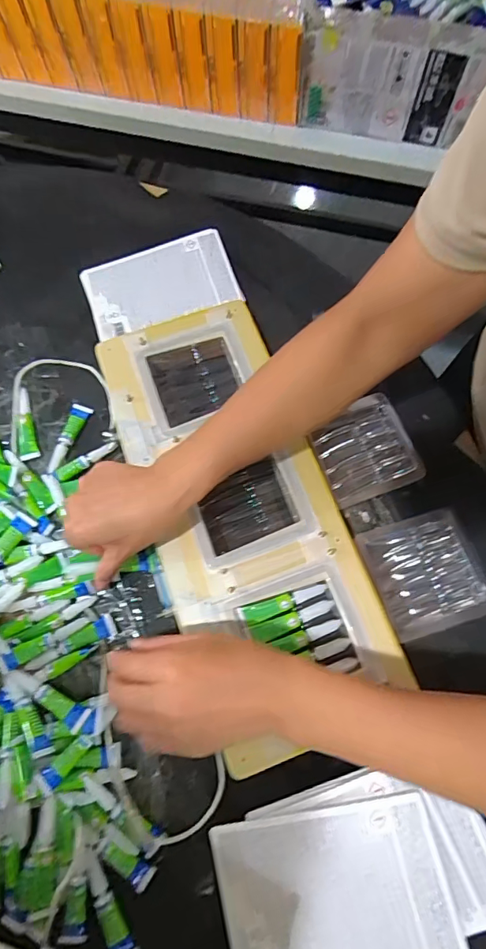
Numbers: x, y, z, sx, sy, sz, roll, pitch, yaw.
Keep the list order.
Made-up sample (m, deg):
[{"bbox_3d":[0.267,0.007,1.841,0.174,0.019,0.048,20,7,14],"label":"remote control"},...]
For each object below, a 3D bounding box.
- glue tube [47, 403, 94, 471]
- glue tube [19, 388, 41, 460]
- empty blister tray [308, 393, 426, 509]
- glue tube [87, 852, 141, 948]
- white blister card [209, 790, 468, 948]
[{"bbox_3d":[-0.183,-0.039,0.497,0.021,0.010,0.080,11,72,5],"label":"glue tube"},{"bbox_3d":[-0.234,-0.053,0.506,0.019,0.007,0.080,-17,72,-4],"label":"glue tube"},{"bbox_3d":[0.125,-0.027,0.486,0.095,0.015,0.099,-20,72,-5],"label":"empty blister tray"},{"bbox_3d":[-0.108,0.341,0.370,0.020,0.007,0.076,-28,73,-8],"label":"glue tube"},{"bbox_3d":[0.065,0.317,0.353,0.169,0.005,0.114,-18,74,10],"label":"white blister card"}]

